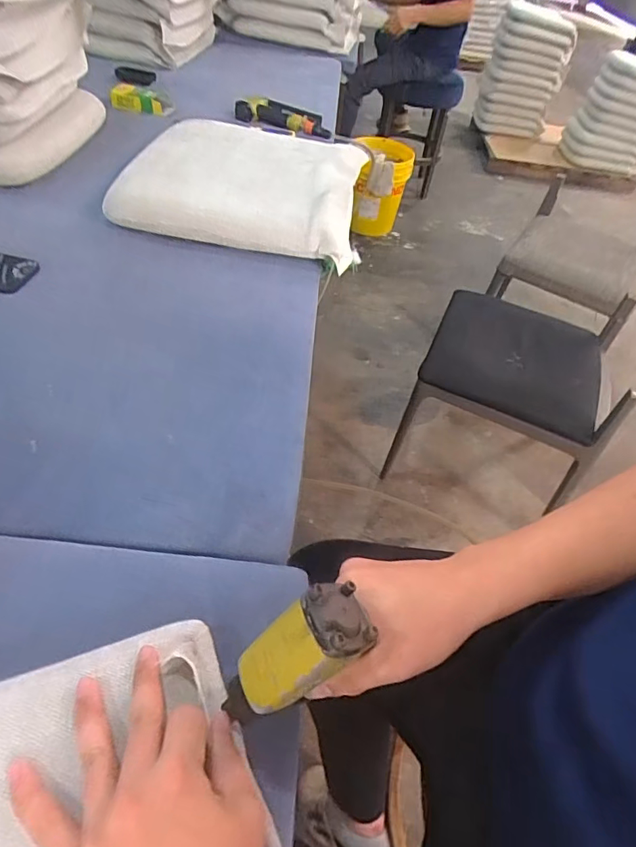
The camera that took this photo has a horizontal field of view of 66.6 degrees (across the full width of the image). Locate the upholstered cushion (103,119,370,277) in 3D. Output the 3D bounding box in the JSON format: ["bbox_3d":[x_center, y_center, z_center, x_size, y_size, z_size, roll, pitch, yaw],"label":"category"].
[{"bbox_3d":[-0.131,-0.480,0.946,0.439,0.075,0.426,11,49,2],"label":"upholstered cushion"}]

